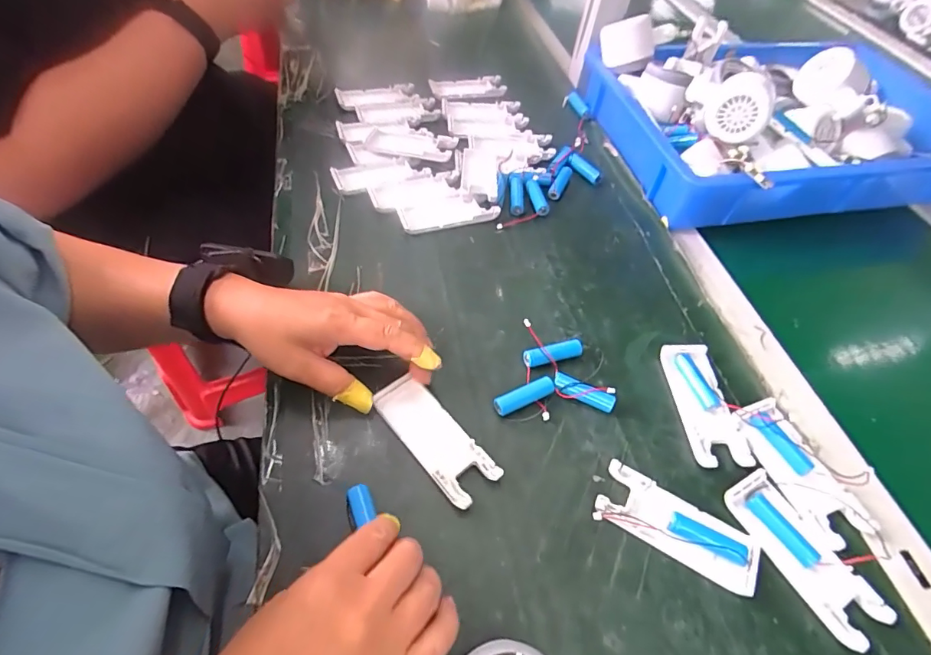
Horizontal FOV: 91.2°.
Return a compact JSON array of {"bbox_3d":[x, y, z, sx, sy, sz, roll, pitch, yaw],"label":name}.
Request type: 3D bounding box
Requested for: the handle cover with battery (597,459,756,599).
[{"bbox_3d":[0.143,0.136,0.311,0.105,0.012,0.041,27,57,15],"label":"handle cover with battery"}]

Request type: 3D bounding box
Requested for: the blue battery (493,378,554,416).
[{"bbox_3d":[0.047,0.055,0.361,0.051,0.013,0.014,-21,58,-18],"label":"blue battery"}]

